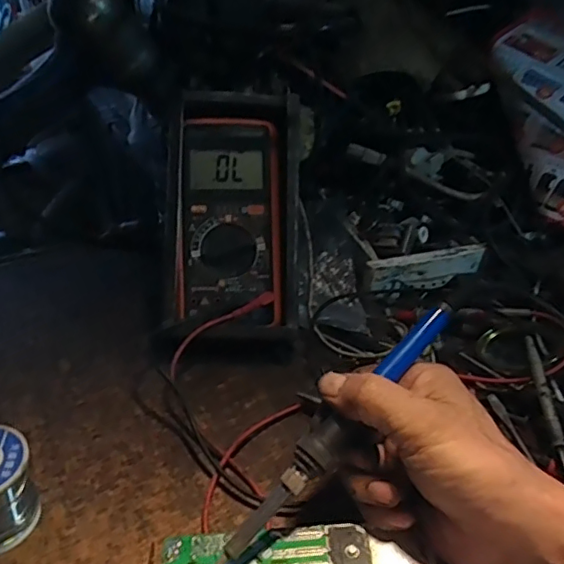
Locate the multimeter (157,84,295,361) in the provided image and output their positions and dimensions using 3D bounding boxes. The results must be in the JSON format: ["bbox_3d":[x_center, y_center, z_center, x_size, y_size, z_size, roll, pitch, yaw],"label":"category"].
[{"bbox_3d":[-0.039,-0.049,0.468,0.100,0.209,0.041,0,-8,-4],"label":"multimeter"}]

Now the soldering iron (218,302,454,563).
[{"bbox_3d":[0.029,0.080,0.307,0.184,0.021,0.024,-45,52,-15],"label":"soldering iron"}]

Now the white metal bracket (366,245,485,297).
[{"bbox_3d":[0.139,-0.011,0.542,0.116,0.031,0.019,-7,36,-14],"label":"white metal bracket"}]

